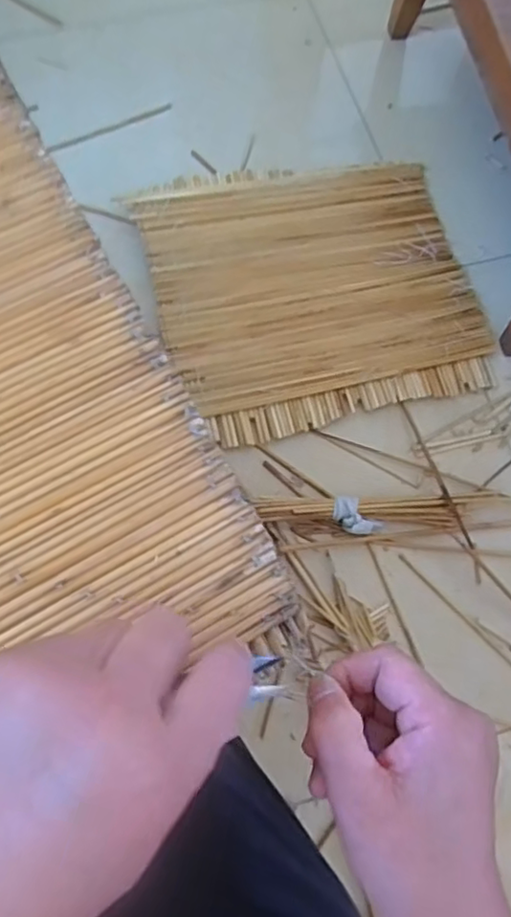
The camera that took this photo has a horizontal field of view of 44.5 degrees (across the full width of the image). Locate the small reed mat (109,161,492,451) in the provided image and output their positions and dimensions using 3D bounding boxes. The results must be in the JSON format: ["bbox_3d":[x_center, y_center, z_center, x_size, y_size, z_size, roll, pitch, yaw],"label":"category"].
[{"bbox_3d":[0.081,-0.242,0.862,0.422,0.016,0.400,-14,74,-8],"label":"small reed mat"}]

